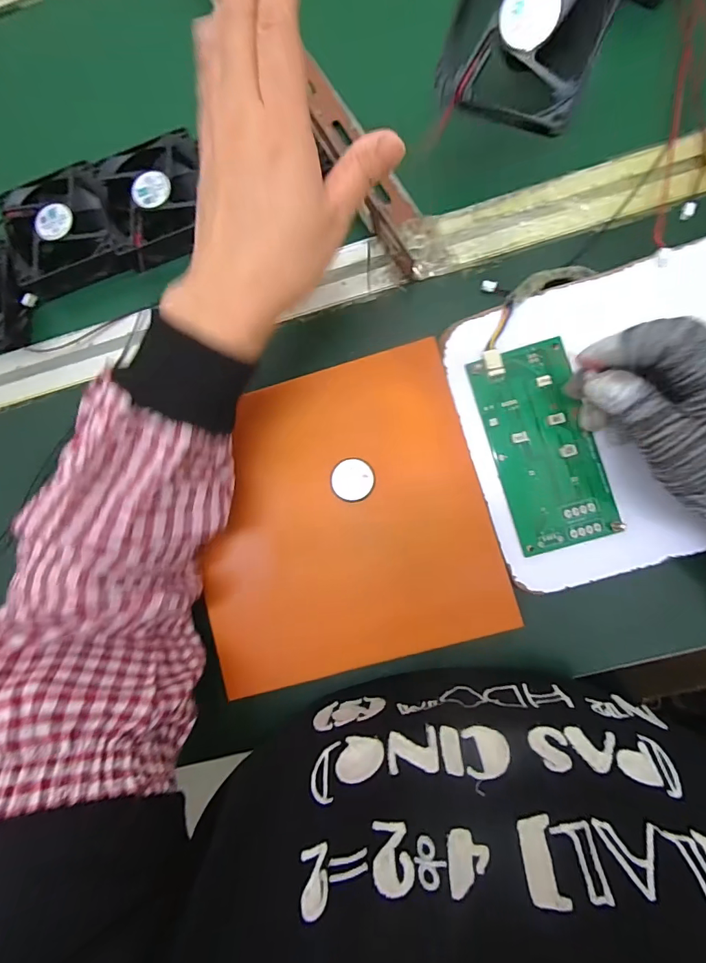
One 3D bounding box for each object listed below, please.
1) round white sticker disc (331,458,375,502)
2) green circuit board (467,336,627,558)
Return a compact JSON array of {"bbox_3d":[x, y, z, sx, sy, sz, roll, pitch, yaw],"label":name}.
[{"bbox_3d":[0.000,-0.001,0.296,0.029,0.004,0.029,0,85,0],"label":"round white sticker disc"},{"bbox_3d":[0.126,-0.024,0.287,0.063,0.008,0.133,-18,87,5],"label":"green circuit board"}]

